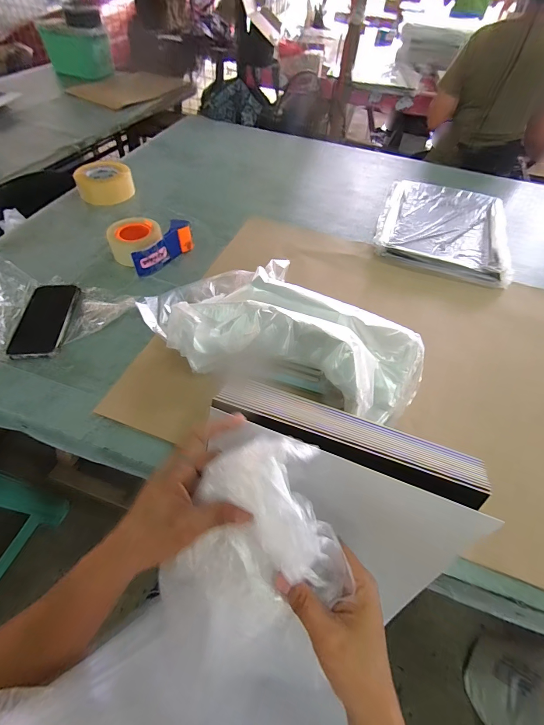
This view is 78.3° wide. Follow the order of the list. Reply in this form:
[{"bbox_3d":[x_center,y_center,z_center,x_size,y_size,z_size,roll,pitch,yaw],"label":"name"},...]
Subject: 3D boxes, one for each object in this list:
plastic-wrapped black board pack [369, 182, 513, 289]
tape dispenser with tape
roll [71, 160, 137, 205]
[{"bbox_3d":[0.431,-0.354,0.848,0.295,0.030,0.393,17,53,10],"label":"plastic-wrapped black board pack"},{"bbox_3d":[-0.265,-0.258,0.712,0.120,0.061,0.151,31,56,20],"label":"tape dispenser with tape"},{"bbox_3d":[-0.428,-0.463,0.860,0.133,0.052,0.143,-20,56,-18],"label":"roll"}]

